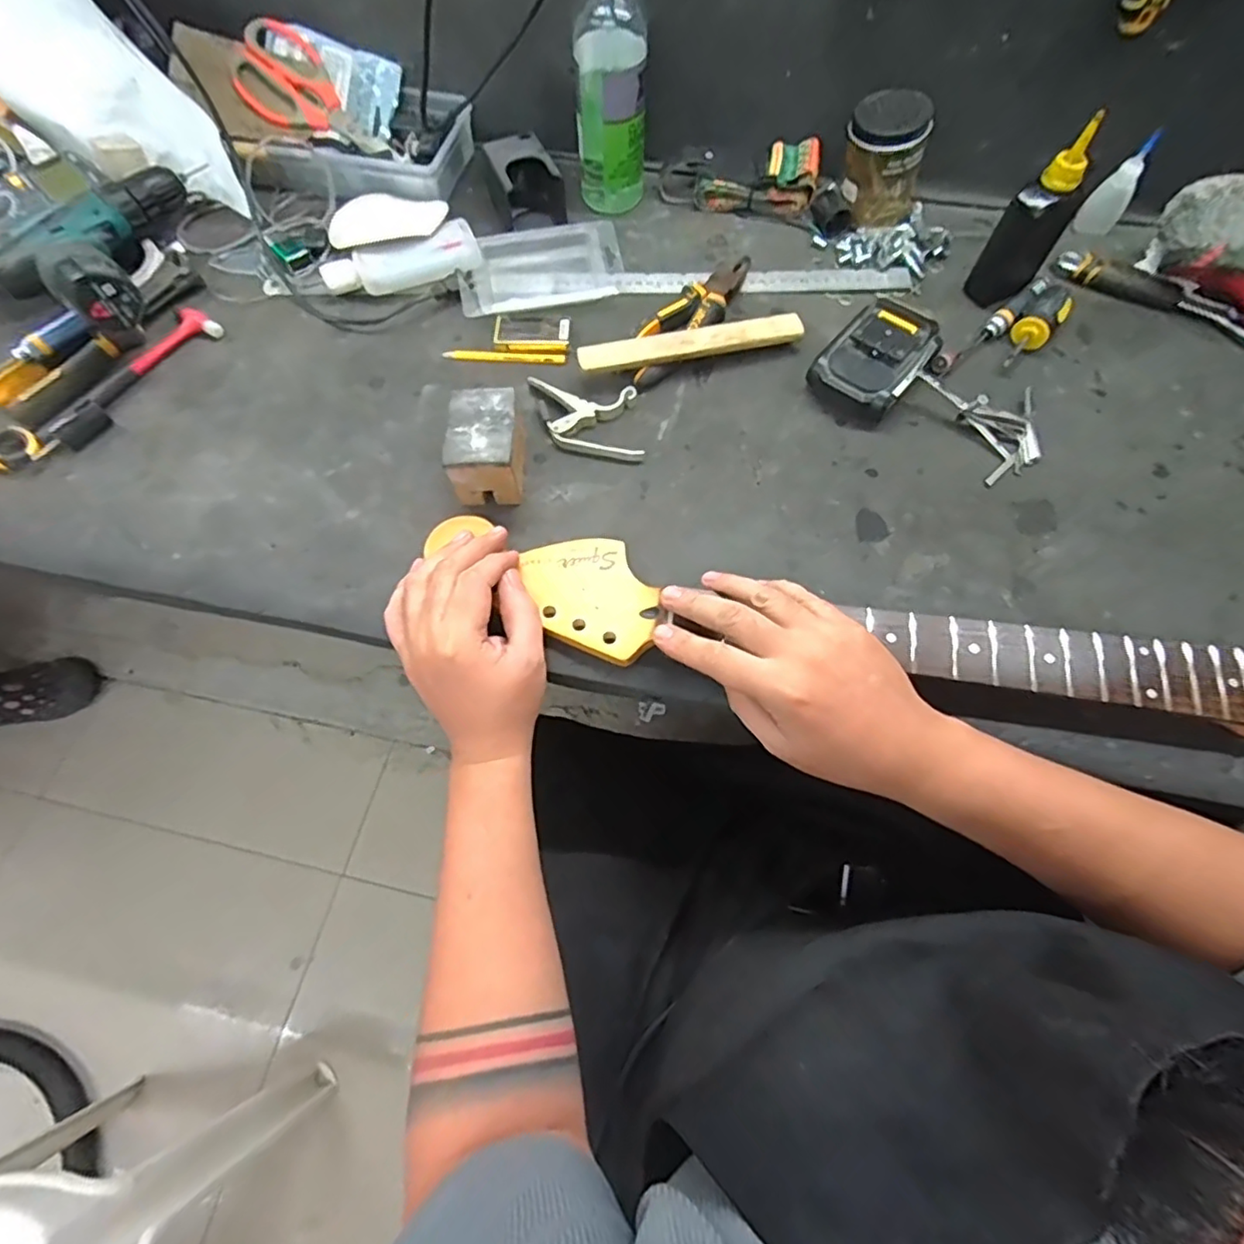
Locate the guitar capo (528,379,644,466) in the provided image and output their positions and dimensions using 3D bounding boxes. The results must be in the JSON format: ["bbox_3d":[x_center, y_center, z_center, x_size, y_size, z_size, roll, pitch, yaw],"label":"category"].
[{"bbox_3d":[-0.031,-0.172,0.520,0.104,0.011,0.069,8,67,4],"label":"guitar capo"}]

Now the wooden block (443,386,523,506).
[{"bbox_3d":[-0.105,-0.137,0.482,0.056,0.055,0.084,-4,67,-1],"label":"wooden block"}]

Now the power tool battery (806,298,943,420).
[{"bbox_3d":[0.215,-0.225,0.521,0.078,0.043,0.102,36,72,14],"label":"power tool battery"}]

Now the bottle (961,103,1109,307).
[{"bbox_3d":[0.352,-0.341,0.523,0.050,0.127,0.046,-43,73,-16],"label":"bottle"}]

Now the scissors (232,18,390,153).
[{"bbox_3d":[-0.316,-0.544,0.631,0.154,0.007,0.085,26,98,-9],"label":"scissors"}]

